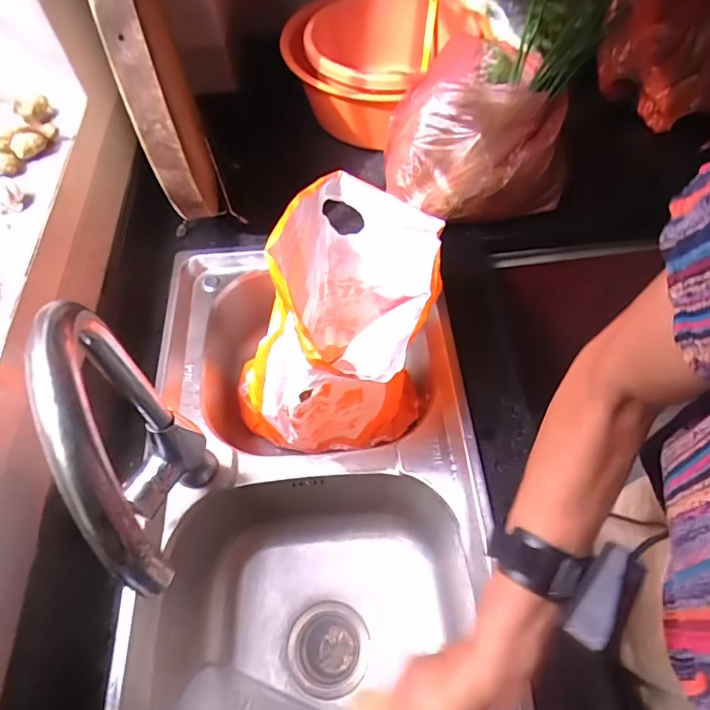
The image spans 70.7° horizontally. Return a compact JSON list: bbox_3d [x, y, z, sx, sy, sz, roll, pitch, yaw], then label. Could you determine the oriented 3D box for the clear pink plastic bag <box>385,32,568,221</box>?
[{"bbox_3d":[0.179,-0.324,0.751,0.248,0.164,0.186,-6,58,-3],"label":"clear pink plastic bag"}]

